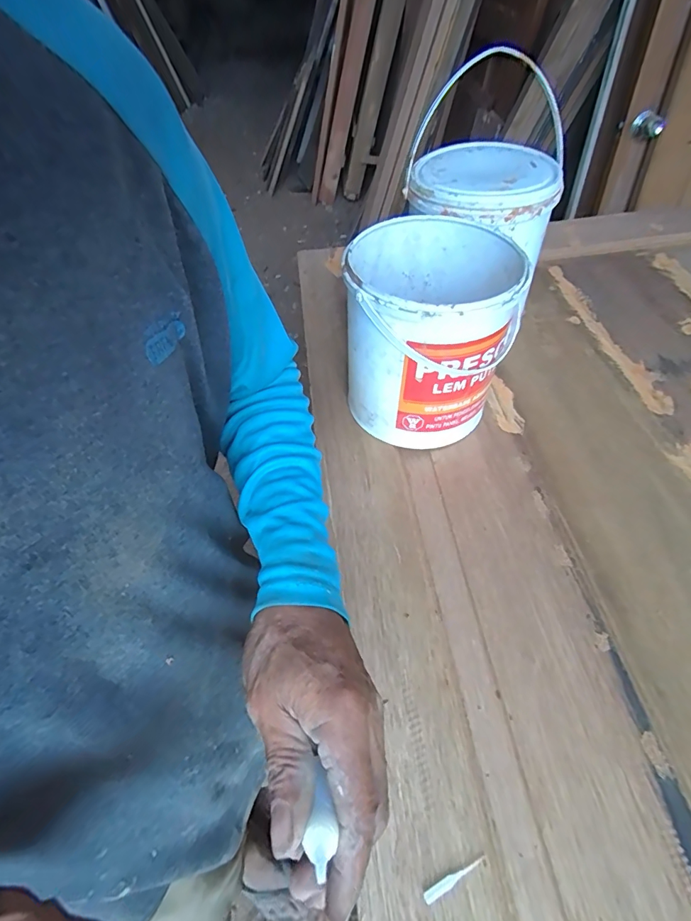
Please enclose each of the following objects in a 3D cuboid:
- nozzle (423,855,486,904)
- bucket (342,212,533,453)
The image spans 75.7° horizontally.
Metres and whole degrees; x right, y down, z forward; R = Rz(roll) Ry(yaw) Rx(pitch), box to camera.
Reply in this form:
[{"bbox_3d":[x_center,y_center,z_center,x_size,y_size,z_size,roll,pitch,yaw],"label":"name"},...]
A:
[{"bbox_3d":[0.074,0.281,0.300,0.048,0.004,0.007,-23,54,-15],"label":"nozzle"},{"bbox_3d":[0.091,-0.138,0.507,0.170,0.192,0.174,-1,52,2],"label":"bucket"}]

